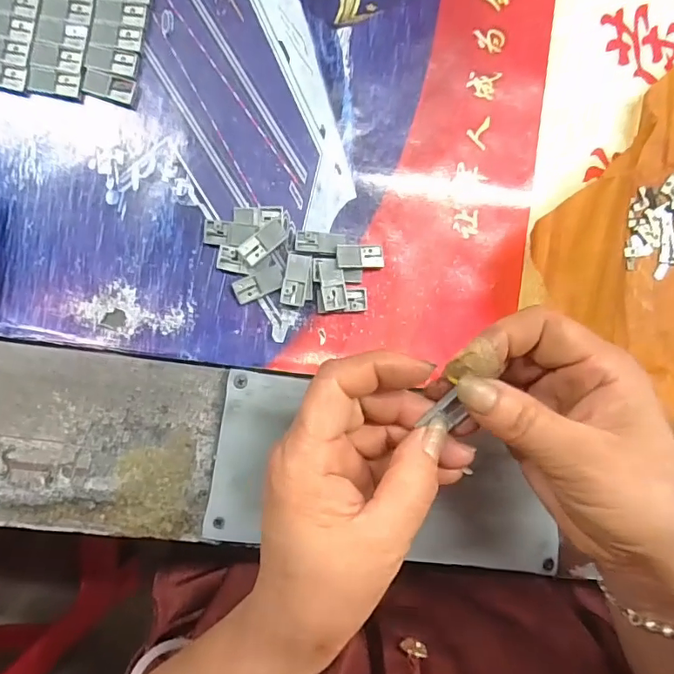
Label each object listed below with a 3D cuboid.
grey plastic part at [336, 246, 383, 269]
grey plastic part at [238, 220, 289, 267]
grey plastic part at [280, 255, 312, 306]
[{"bbox_3d":[0.013,-0.045,0.287,0.028,0.004,0.013,-4,91,-23],"label":"grey plastic part"},{"bbox_3d":[-0.041,-0.052,0.283,0.029,0.006,0.011,-38,93,-4],"label":"grey plastic part"},{"bbox_3d":[-0.023,-0.032,0.286,0.013,0.005,0.028,11,89,-5],"label":"grey plastic part"}]

